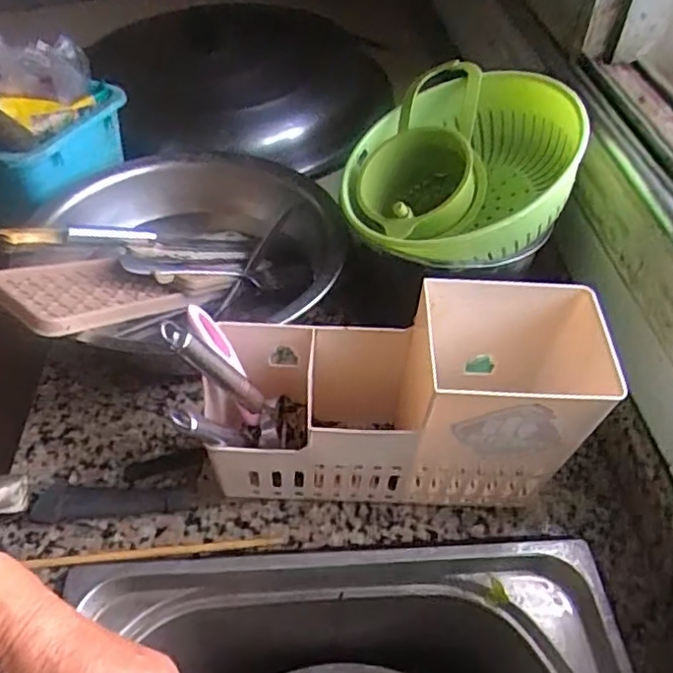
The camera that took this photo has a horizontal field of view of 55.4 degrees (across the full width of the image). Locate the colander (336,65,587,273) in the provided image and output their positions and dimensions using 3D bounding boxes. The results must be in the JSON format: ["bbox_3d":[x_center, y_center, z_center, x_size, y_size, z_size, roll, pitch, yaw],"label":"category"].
[{"bbox_3d":[0.123,-0.173,0.661,0.228,0.119,0.253,5,55,14],"label":"colander"}]

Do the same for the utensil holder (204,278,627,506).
[{"bbox_3d":[0.060,0.060,0.511,0.292,0.183,0.107,2,46,0],"label":"utensil holder"}]

